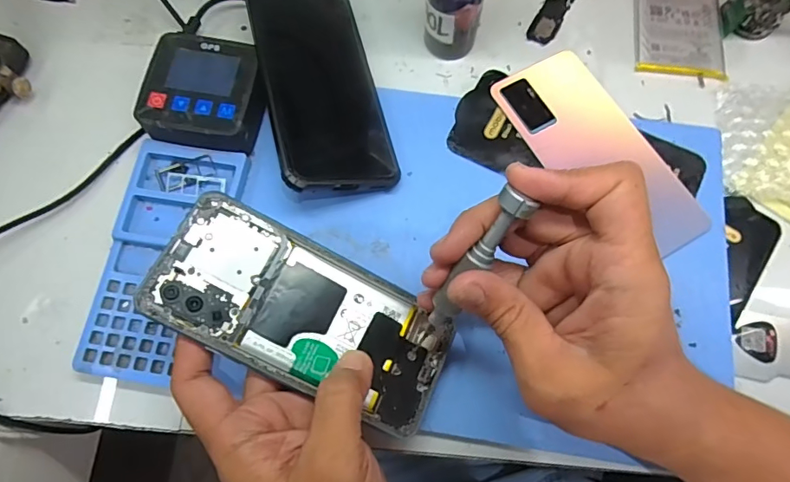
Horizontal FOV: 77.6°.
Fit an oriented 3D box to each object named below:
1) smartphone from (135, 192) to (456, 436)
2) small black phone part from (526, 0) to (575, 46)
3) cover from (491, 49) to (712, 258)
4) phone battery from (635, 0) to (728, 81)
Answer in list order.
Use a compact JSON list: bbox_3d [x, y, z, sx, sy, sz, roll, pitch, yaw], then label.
[{"bbox_3d":[-0.046,0.040,0.263,0.159,0.004,0.070,29,69,-8],"label":"smartphone"},{"bbox_3d":[0.121,-0.174,0.380,0.020,0.004,0.054,27,76,9],"label":"small black phone part"},{"bbox_3d":[0.136,-0.058,0.334,0.072,0.011,0.156,-29,75,-7],"label":"cover"},{"bbox_3d":[0.216,-0.167,0.372,0.063,0.004,0.096,7,74,3],"label":"phone battery"}]

